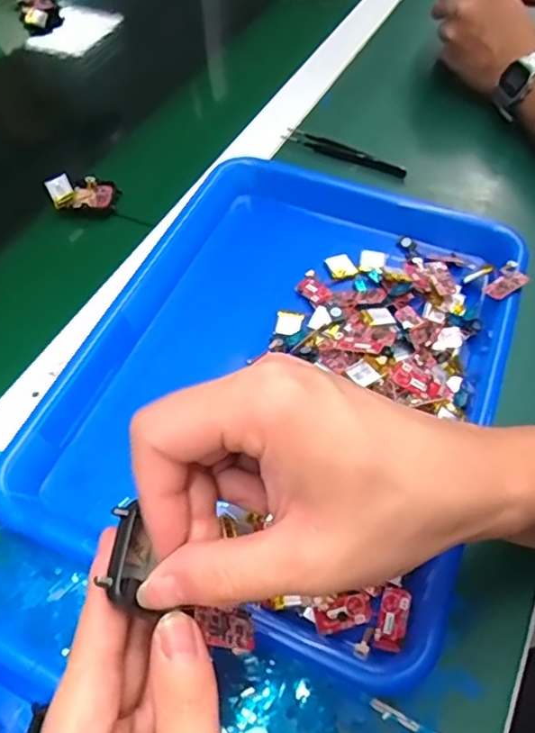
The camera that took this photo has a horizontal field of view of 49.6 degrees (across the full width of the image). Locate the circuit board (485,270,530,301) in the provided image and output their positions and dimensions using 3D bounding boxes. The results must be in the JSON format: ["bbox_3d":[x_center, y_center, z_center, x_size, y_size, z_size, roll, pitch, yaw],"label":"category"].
[{"bbox_3d":[0.165,-0.057,0.400,0.028,0.005,0.015,-35,55,0],"label":"circuit board"}]

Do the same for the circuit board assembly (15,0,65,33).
[{"bbox_3d":[-0.264,-0.408,0.671,0.046,0.026,0.049,-17,59,-10],"label":"circuit board assembly"}]

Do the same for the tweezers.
[{"bbox_3d":[0.068,-0.192,0.519,0.118,0.008,0.016,27,61,17],"label":"tweezers"}]

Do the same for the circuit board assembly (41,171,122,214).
[{"bbox_3d":[-0.153,-0.149,0.482,0.053,0.026,0.033,-4,57,-3],"label":"circuit board assembly"}]

